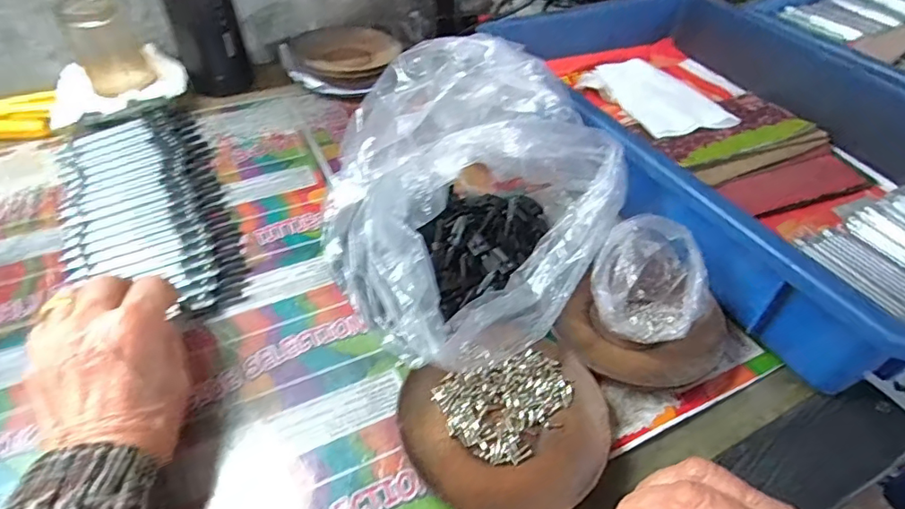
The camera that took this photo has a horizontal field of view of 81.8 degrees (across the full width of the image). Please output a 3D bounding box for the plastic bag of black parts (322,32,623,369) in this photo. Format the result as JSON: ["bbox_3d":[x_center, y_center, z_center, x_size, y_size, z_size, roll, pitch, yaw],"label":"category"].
[{"bbox_3d":[-0.004,-0.049,0.361,0.216,0.111,0.219,23,49,20],"label":"plastic bag of black parts"}]

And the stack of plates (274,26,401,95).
[{"bbox_3d":[-0.128,-0.216,0.582,0.115,0.037,0.119,10,46,8],"label":"stack of plates"}]

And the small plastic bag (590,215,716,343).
[{"bbox_3d":[0.130,0.017,0.340,0.070,0.056,0.073,31,52,25],"label":"small plastic bag"}]

